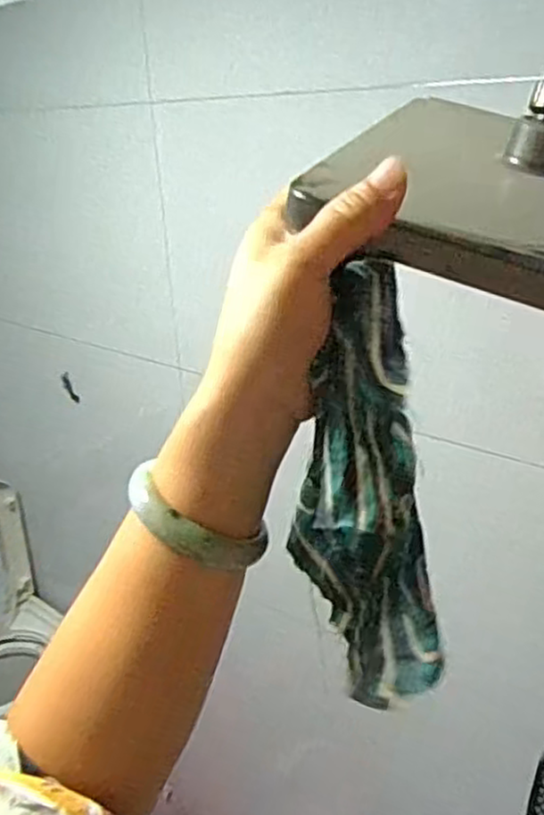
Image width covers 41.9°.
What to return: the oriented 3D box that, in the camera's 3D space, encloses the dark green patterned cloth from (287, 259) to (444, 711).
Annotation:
[{"bbox_3d":[0.039,0.036,0.315,0.056,0.190,0.037,-6,9,-8],"label":"dark green patterned cloth"}]

